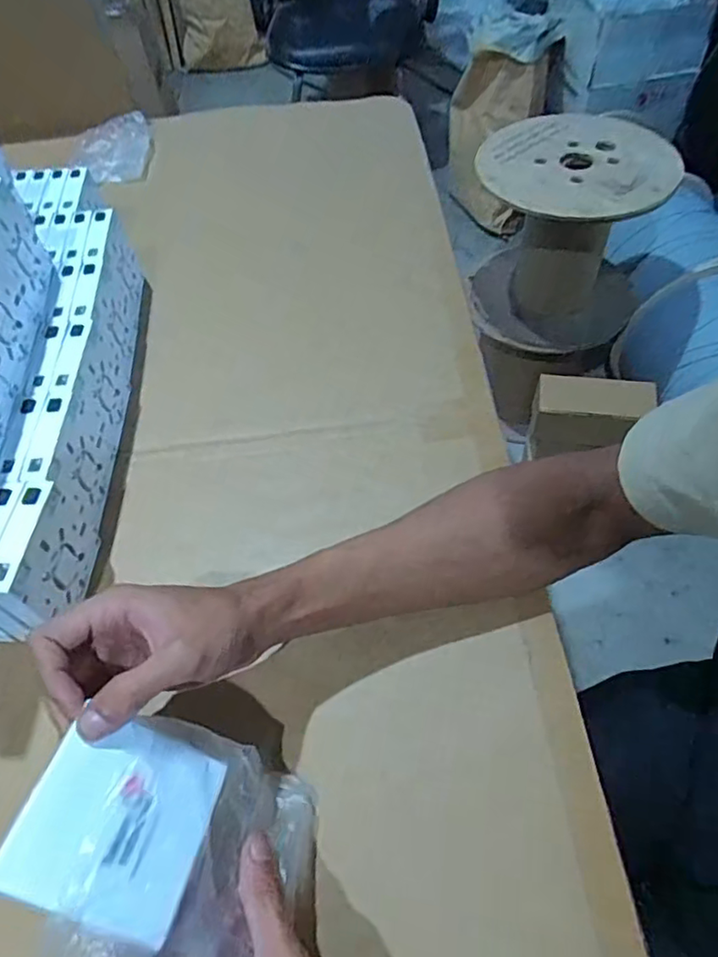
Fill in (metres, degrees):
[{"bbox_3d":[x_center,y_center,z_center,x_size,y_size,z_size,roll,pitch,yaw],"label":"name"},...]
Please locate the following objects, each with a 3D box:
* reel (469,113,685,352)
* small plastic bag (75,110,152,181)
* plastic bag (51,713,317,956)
[{"bbox_3d":[0.398,-0.474,1.180,0.330,0.337,0.350,2,55,6],"label":"reel"},{"bbox_3d":[-0.334,-0.446,0.819,0.109,0.037,0.112,-18,55,-9],"label":"small plastic bag"},{"bbox_3d":[-0.080,0.195,0.311,0.121,0.018,0.113,37,40,-22],"label":"plastic bag"}]

